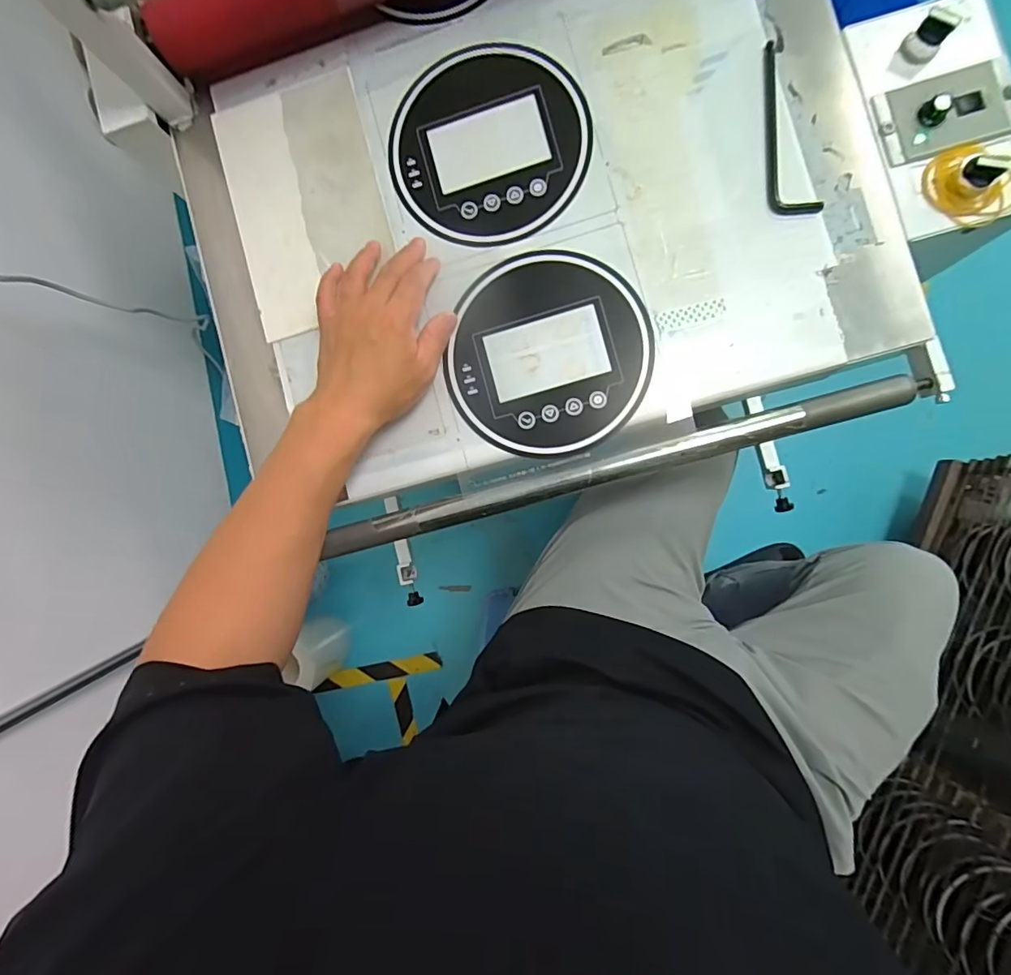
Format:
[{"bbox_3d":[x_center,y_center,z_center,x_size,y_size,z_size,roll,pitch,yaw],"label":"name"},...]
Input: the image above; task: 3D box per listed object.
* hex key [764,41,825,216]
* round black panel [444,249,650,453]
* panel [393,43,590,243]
[{"bbox_3d":[0.215,-0.281,0.403,0.035,0.005,0.139,-11,87,7],"label":"hex key"},{"bbox_3d":[0.036,-0.109,0.422,0.158,0.004,0.162,0,88,7],"label":"round black panel"},{"bbox_3d":[-0.015,-0.290,0.432,0.159,0.005,0.167,0,88,7],"label":"panel"}]

